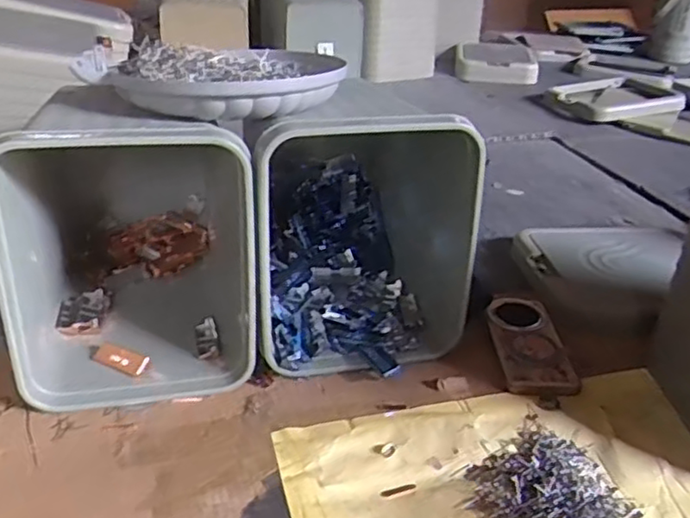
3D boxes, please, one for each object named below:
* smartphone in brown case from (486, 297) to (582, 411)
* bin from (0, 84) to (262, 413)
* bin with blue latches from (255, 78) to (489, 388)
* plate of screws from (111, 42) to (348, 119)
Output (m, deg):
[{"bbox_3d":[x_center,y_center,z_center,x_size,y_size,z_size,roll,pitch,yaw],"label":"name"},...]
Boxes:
[{"bbox_3d":[0.200,0.090,0.730,0.075,0.018,0.172,3,28,-2],"label":"smartphone in brown case"},{"bbox_3d":[-0.221,-0.055,0.720,0.214,0.249,0.343,-4,29,-14],"label":"bin"},{"bbox_3d":[0.017,-0.069,0.766,0.206,0.247,0.338,2,28,-4],"label":"bin with blue latches"},{"bbox_3d":[-0.109,-0.185,0.702,0.204,0.048,0.218,3,29,-2],"label":"plate of screws"}]

